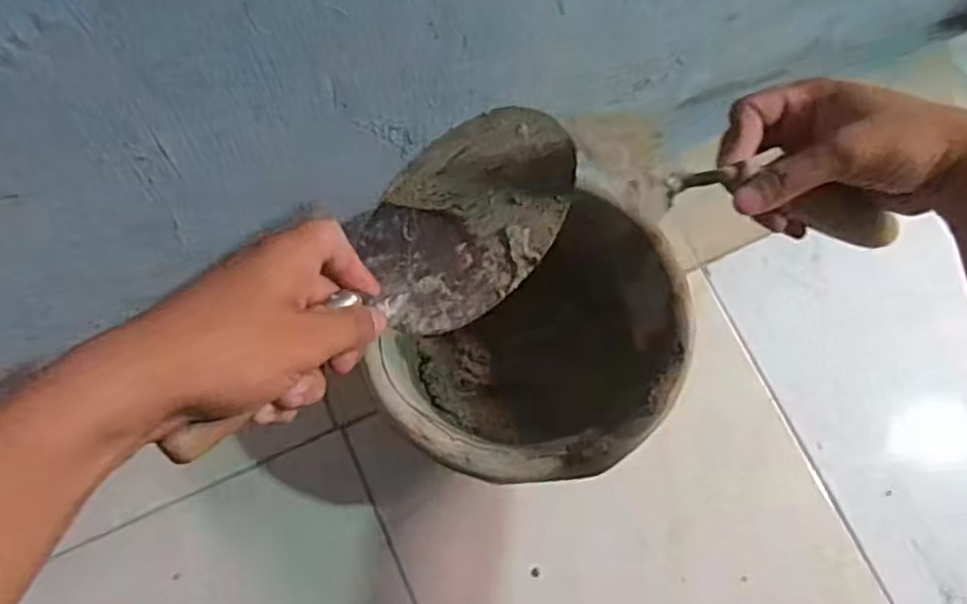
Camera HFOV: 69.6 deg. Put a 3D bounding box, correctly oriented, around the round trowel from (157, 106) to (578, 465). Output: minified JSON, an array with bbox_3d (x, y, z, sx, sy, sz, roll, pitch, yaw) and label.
[{"bbox_3d":[-0.043,-0.014,0.388,0.105,0.057,0.287,36,62,7],"label":"round trowel"}]

